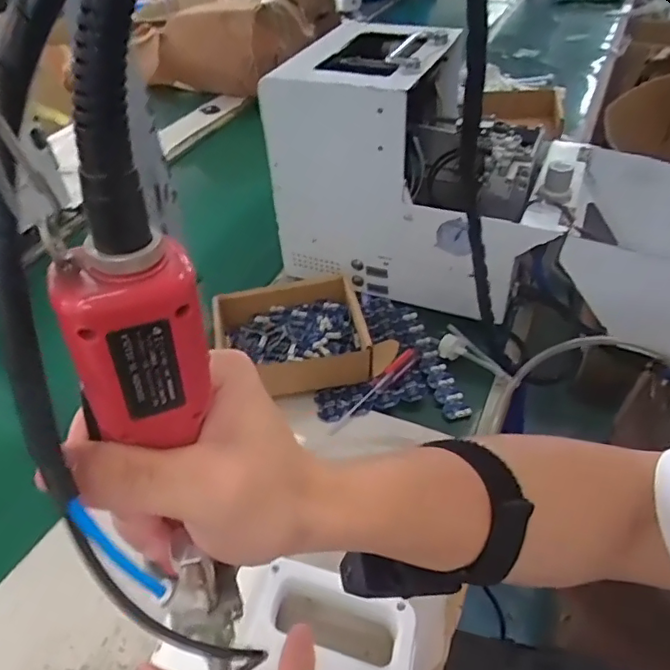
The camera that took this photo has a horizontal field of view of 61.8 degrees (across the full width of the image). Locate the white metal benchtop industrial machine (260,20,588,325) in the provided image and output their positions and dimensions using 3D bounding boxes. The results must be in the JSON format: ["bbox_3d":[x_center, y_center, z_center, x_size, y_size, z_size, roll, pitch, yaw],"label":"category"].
[{"bbox_3d":[0.117,-0.201,0.702,0.328,0.278,0.214,13,46,18],"label":"white metal benchtop industrial machine"}]

